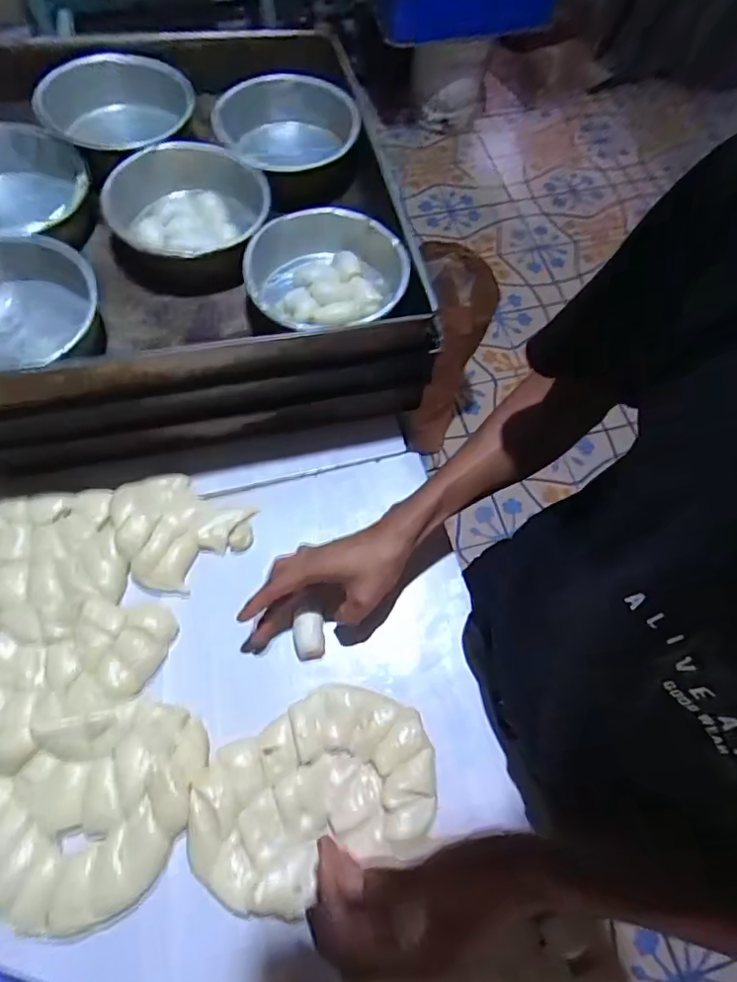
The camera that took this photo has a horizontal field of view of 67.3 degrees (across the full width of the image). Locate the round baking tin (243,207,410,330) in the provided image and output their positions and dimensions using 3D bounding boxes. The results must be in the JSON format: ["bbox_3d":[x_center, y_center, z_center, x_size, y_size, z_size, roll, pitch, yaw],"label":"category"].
[{"bbox_3d":[-0.039,-0.203,0.535,0.136,0.050,0.149,10,66,1],"label":"round baking tin"}]

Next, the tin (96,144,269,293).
[{"bbox_3d":[-0.177,-0.273,0.551,0.160,0.045,0.163,-22,69,-12],"label":"tin"}]

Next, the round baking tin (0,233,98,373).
[{"bbox_3d":[-0.328,-0.162,0.490,0.128,0.059,0.155,37,70,13],"label":"round baking tin"}]

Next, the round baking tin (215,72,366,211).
[{"bbox_3d":[-0.085,-0.393,0.624,0.151,0.071,0.139,1,66,-3],"label":"round baking tin"}]

